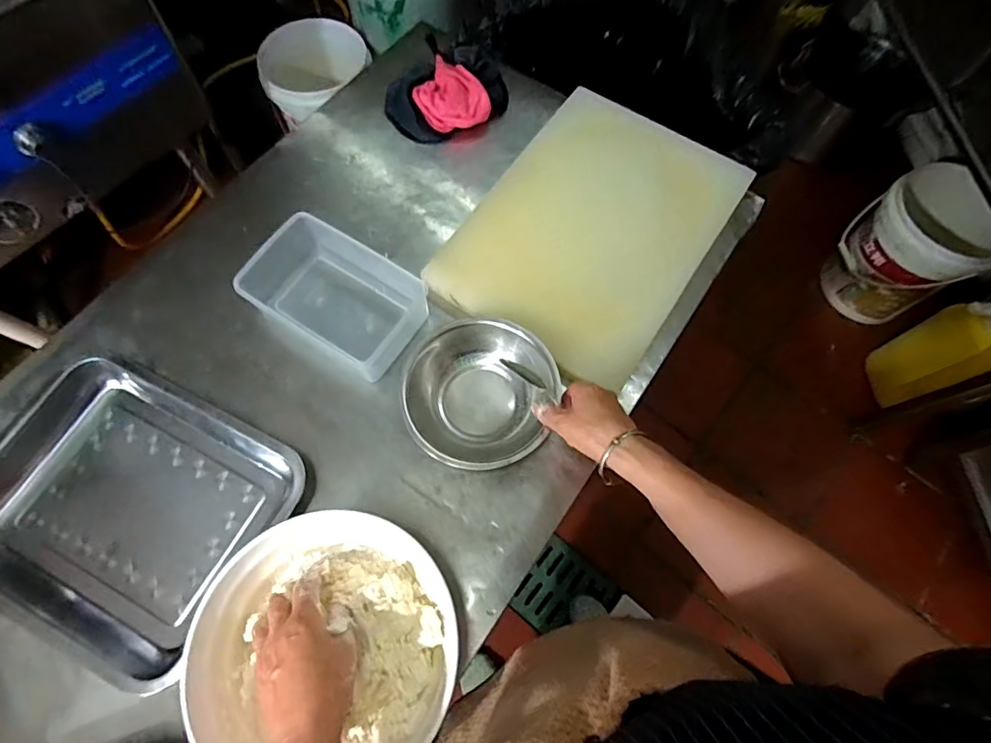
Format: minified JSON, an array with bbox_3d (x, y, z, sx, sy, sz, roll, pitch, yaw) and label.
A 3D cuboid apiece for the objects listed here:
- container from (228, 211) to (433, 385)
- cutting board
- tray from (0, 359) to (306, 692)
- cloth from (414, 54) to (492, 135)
[{"bbox_3d":[-0.179,-0.093,0.598,0.185,0.066,0.130,28,70,9],"label":"container"},{"bbox_3d":[0.126,-0.182,0.639,0.261,0.020,0.360,34,78,7],"label":"cutting board"},{"bbox_3d":[-0.369,0.140,0.518,0.289,0.043,0.235,24,69,8],"label":"tray"},{"bbox_3d":[-0.069,-0.383,0.708,0.078,0.042,0.118,-37,74,-15],"label":"cloth"}]

